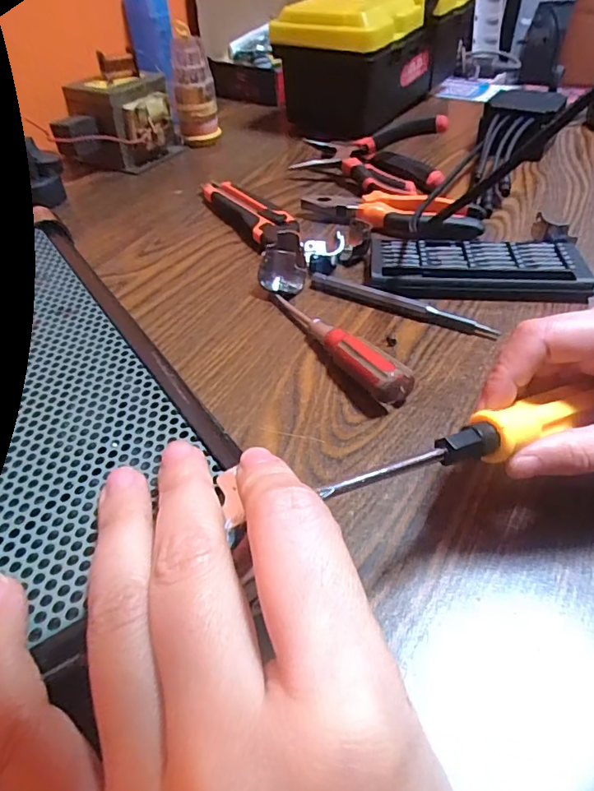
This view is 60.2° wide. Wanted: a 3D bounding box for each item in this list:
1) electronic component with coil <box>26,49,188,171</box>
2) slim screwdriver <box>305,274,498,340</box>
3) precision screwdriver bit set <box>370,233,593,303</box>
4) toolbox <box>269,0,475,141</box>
[{"bbox_3d":[-0.202,-0.300,0.564,0.066,0.091,0.141,27,51,27],"label":"electronic component with coil"},{"bbox_3d":[0.071,-0.065,0.363,0.139,0.011,0.009,21,49,22],"label":"slim screwdriver"},{"bbox_3d":[0.137,-0.101,0.396,0.156,0.014,0.075,2,44,5],"label":"precision screwdriver bit set"},{"bbox_3d":[0.118,-0.473,0.671,0.137,0.182,0.328,27,51,27],"label":"toolbox"}]

